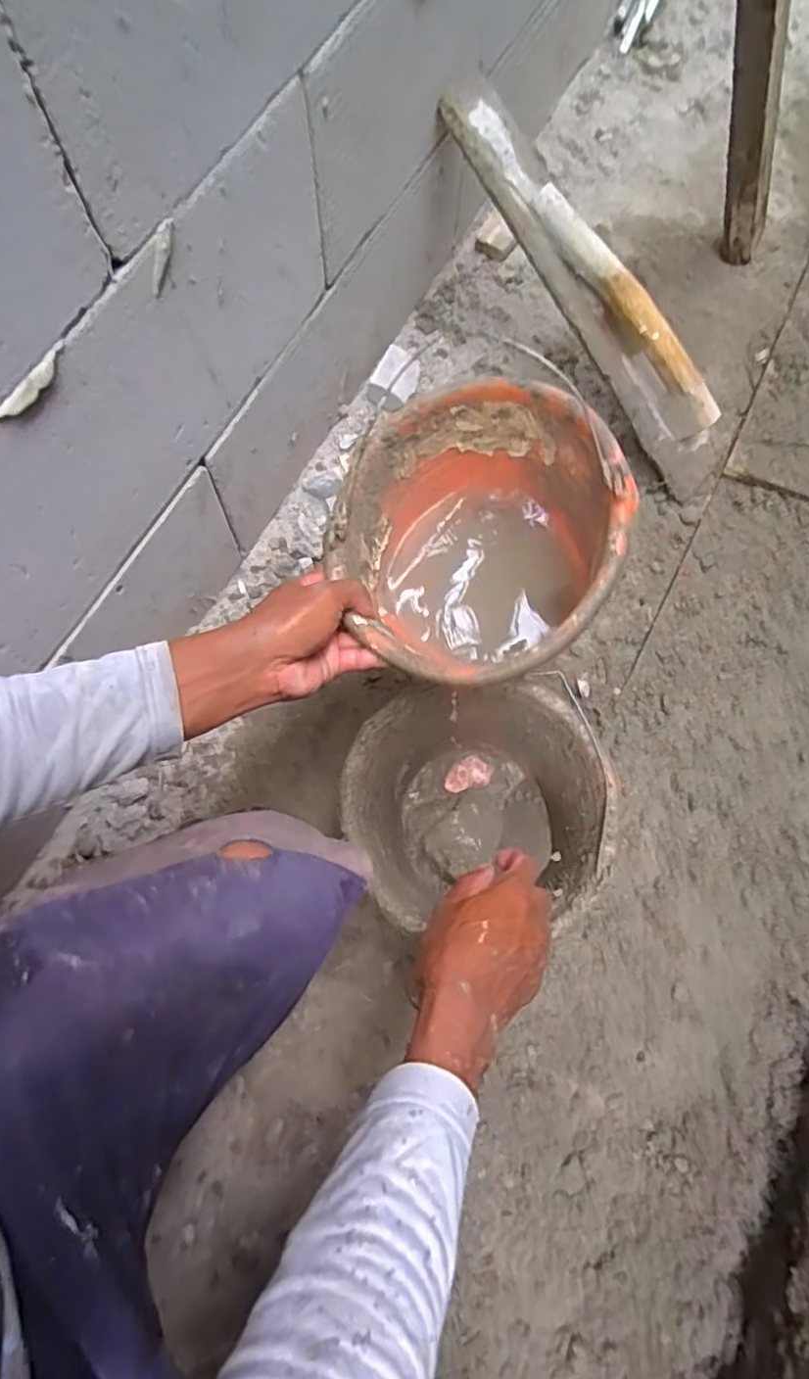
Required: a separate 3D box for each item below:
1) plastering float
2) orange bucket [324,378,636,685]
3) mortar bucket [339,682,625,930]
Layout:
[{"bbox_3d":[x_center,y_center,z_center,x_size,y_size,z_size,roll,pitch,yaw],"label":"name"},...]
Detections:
[{"bbox_3d":[0.237,-0.478,0.792,0.074,0.083,0.544,-46,106,-13],"label":"plastering float"},{"bbox_3d":[0.053,-0.113,0.548,0.213,0.184,0.243,18,73,5],"label":"orange bucket"},{"bbox_3d":[0.067,0.124,0.667,0.239,0.166,0.216,-7,72,-2],"label":"mortar bucket"}]

